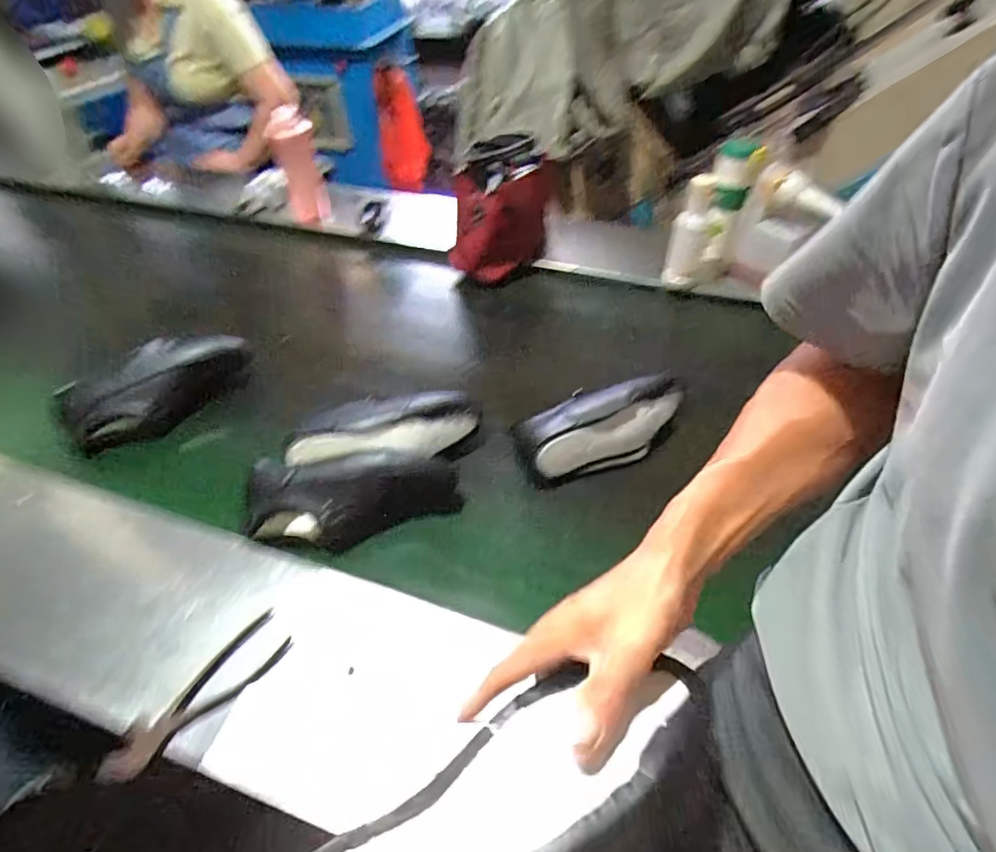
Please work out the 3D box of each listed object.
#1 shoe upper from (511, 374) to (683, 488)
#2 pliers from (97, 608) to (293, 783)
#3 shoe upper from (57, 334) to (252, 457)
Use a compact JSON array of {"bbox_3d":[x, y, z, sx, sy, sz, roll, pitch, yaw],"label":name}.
[{"bbox_3d":[0.148,0.004,0.801,0.250,0.087,0.086,-14,48,-11],"label":"shoe upper"},{"bbox_3d":[-0.313,0.280,0.570,0.067,0.019,0.194,35,57,30],"label":"pliers"},{"bbox_3d":[-0.546,-0.053,0.899,0.286,0.134,0.067,-26,51,-20],"label":"shoe upper"}]

